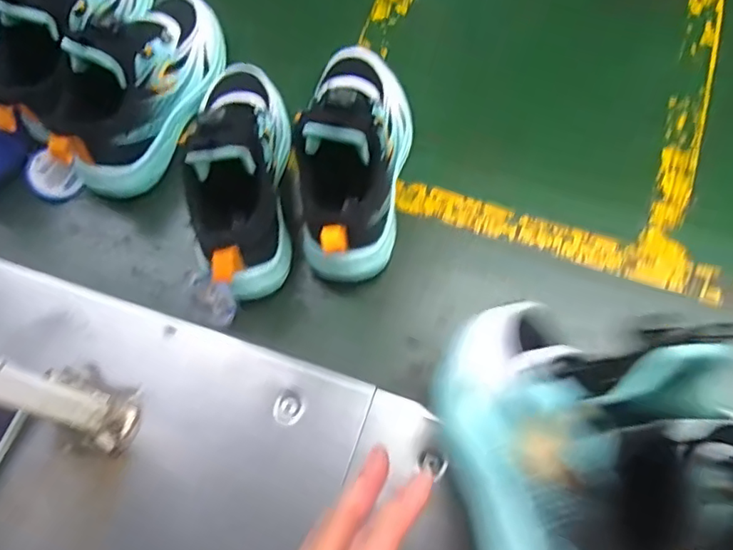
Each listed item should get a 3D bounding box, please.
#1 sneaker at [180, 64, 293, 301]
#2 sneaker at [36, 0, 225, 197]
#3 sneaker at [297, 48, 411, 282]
[{"bbox_3d":[-0.101,-0.091,0.439,0.069,0.093,0.211,-6,67,3],"label":"sneaker"},{"bbox_3d":[-0.195,-0.178,0.485,0.078,0.099,0.203,16,70,12],"label":"sneaker"},{"bbox_3d":[-0.007,-0.102,0.455,0.077,0.114,0.220,4,70,6],"label":"sneaker"}]

